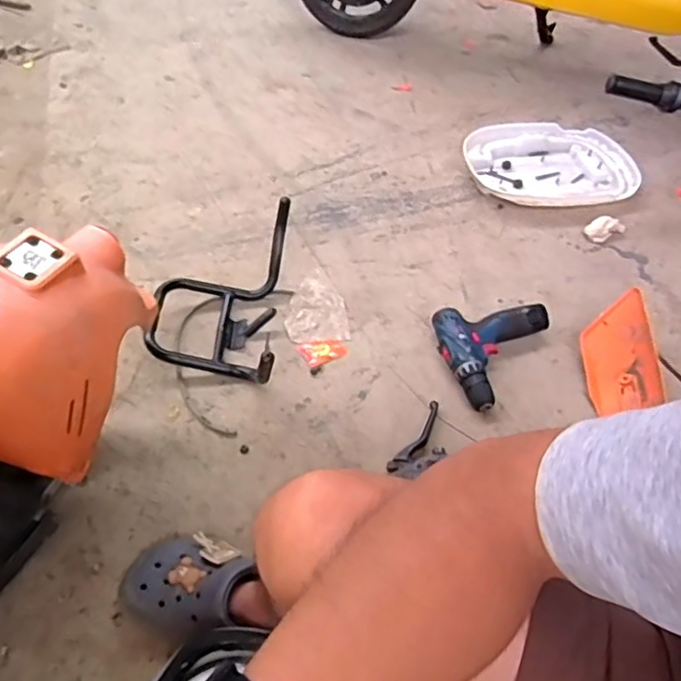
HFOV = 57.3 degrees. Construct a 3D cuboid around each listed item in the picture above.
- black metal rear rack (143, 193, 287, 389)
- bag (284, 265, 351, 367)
[{"bbox_3d":[-0.198,-0.088,1.001,0.205,0.156,0.265,5,49,1],"label":"black metal rear rack"},{"bbox_3d":[-0.042,-0.046,1.072,0.103,0.011,0.214,-4,49,-7],"label":"bag"}]

